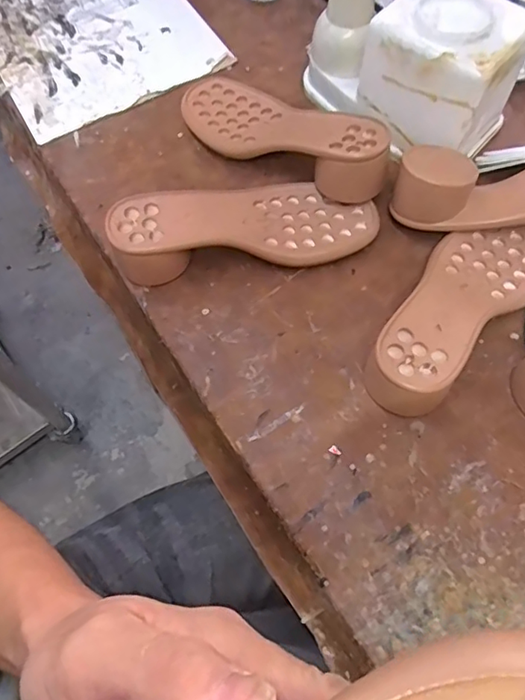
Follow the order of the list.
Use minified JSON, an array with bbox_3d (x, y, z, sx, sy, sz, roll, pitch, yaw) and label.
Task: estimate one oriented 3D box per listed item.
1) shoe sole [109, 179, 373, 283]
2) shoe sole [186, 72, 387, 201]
[{"bbox_3d":[-0.014,-0.118,0.472,0.222,0.048,0.090,-7,65,-1],"label":"shoe sole"},{"bbox_3d":[0.015,-0.204,0.516,0.235,0.046,0.087,35,71,31],"label":"shoe sole"}]

